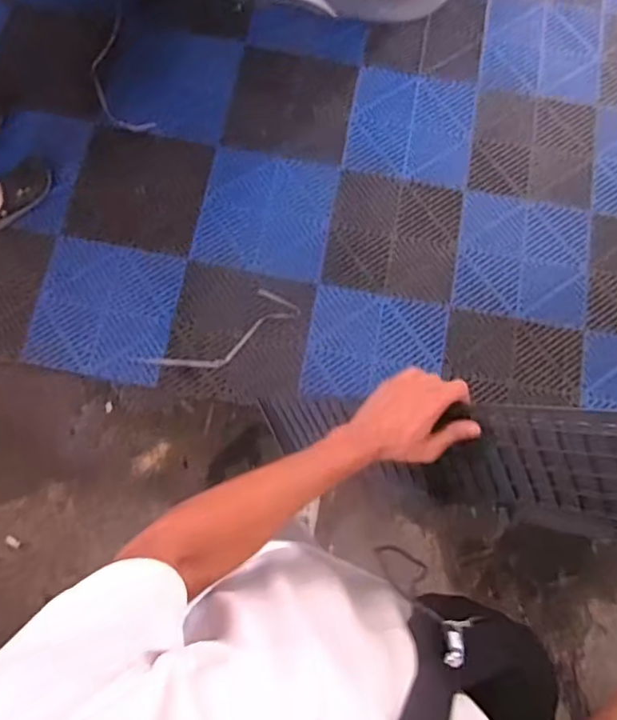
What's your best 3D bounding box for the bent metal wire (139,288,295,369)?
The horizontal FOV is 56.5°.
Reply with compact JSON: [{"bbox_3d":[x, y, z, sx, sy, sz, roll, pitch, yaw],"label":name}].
[{"bbox_3d":[-0.249,-0.068,1.662,0.454,0.016,0.132,-32,79,-9],"label":"bent metal wire"}]

